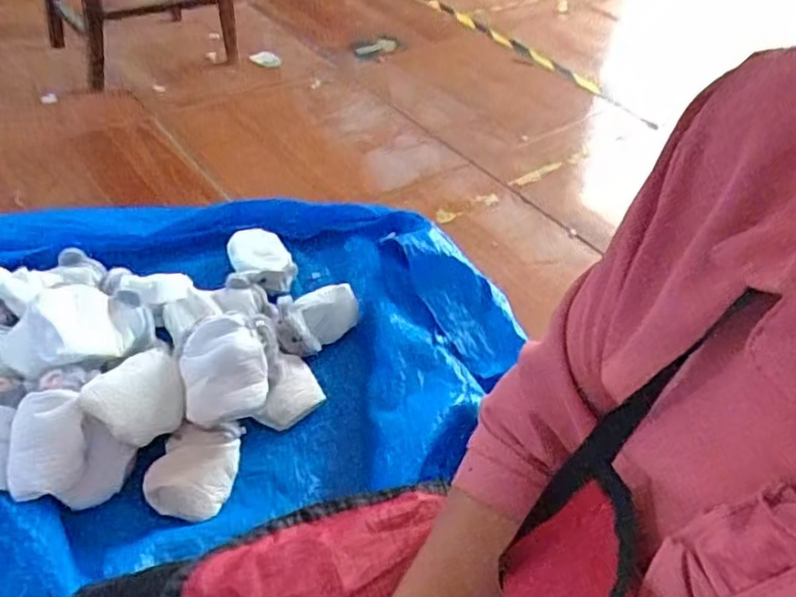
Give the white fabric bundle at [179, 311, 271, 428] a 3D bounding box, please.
[{"bbox_3d":[-0.257,0.092,0.942,0.125,0.089,0.158,-9,46,-16],"label":"white fabric bundle"}]

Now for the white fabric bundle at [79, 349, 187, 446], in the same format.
[{"bbox_3d":[-0.377,0.145,0.925,0.138,0.072,0.121,-29,55,-31],"label":"white fabric bundle"}]

